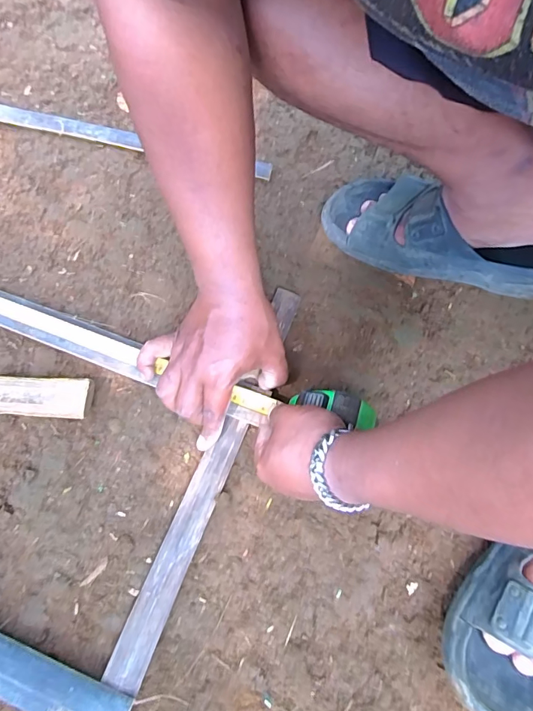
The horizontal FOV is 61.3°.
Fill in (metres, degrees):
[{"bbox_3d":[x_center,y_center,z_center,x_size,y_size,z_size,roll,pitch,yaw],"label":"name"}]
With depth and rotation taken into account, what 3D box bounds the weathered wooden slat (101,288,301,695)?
[{"bbox_3d":[-0.045,0.094,0.430,0.034,0.014,0.386,22,66,6],"label":"weathered wooden slat"}]

